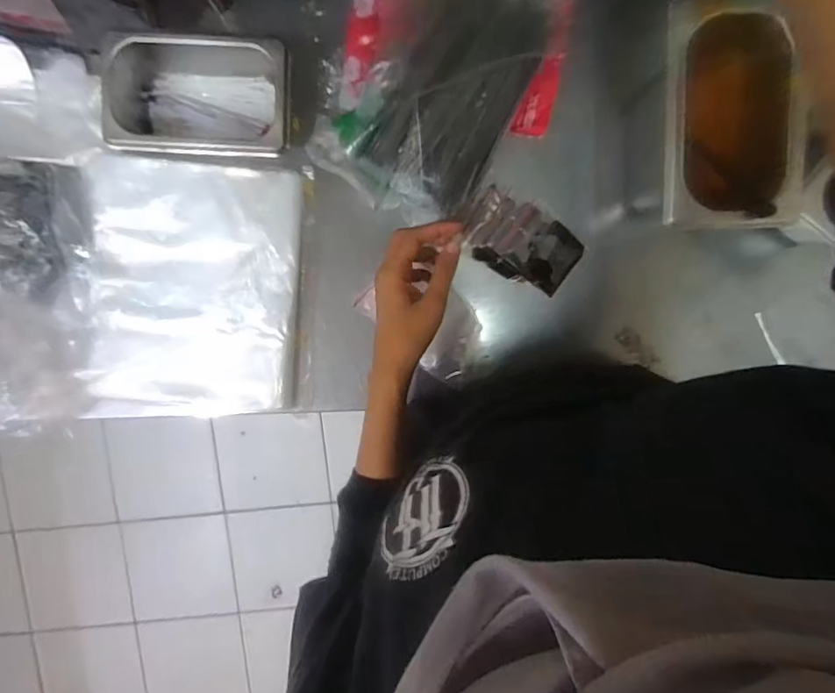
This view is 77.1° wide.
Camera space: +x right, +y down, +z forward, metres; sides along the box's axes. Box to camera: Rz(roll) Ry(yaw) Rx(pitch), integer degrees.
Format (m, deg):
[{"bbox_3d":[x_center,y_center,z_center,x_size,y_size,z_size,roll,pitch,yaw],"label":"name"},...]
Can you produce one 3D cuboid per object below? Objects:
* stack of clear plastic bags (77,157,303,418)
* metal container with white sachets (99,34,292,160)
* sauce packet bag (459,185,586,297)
[{"bbox_3d":[-0.237,-0.055,0.553,0.218,0.020,0.262,3,96,-1],"label":"stack of clear plastic bags"},{"bbox_3d":[-0.207,-0.241,0.517,0.170,0.064,0.106,3,96,-1],"label":"metal container with white sachets"},{"bbox_3d":[0.109,-0.110,0.550,0.126,0.021,0.075,29,95,-4],"label":"sauce packet bag"}]

